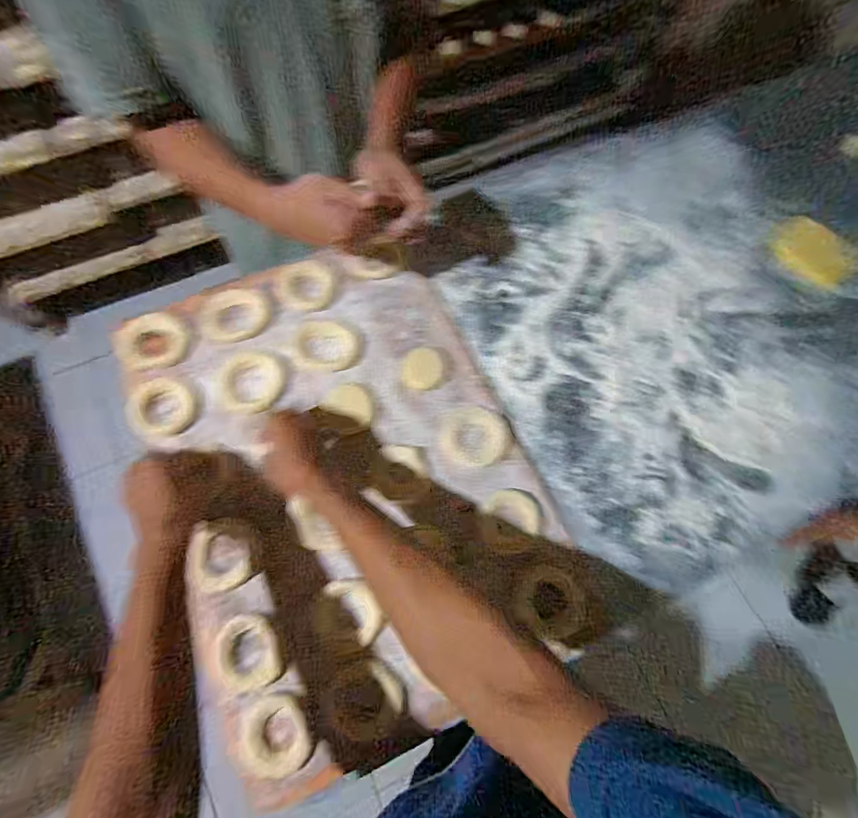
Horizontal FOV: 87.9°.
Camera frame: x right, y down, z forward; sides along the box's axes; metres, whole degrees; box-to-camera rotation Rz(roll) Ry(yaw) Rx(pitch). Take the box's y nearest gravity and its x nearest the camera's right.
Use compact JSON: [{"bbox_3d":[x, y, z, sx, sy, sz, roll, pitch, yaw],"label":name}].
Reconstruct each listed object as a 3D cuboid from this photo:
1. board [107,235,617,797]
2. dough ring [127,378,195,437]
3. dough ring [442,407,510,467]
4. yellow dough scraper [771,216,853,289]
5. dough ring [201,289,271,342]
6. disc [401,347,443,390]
[{"bbox_3d":[-0.100,0.066,0.538,0.413,0.028,0.570,-24,73,-11],"label":"board"},{"bbox_3d":[-0.326,-0.002,0.543,0.081,0.011,0.071,33,72,9],"label":"dough ring"},{"bbox_3d":[0.058,0.034,0.554,0.082,0.012,0.071,14,70,2],"label":"dough ring"},{"bbox_3d":[0.554,-0.229,0.644,0.062,0.006,0.118,-49,58,28],"label":"yellow dough scraper"},{"bbox_3d":[-0.257,-0.127,0.592,0.085,0.010,0.075,-39,76,-15],"label":"dough ring"},{"bbox_3d":[-0.009,-0.054,0.583,0.052,0.006,0.060,1,70,-2],"label":"disc"}]

